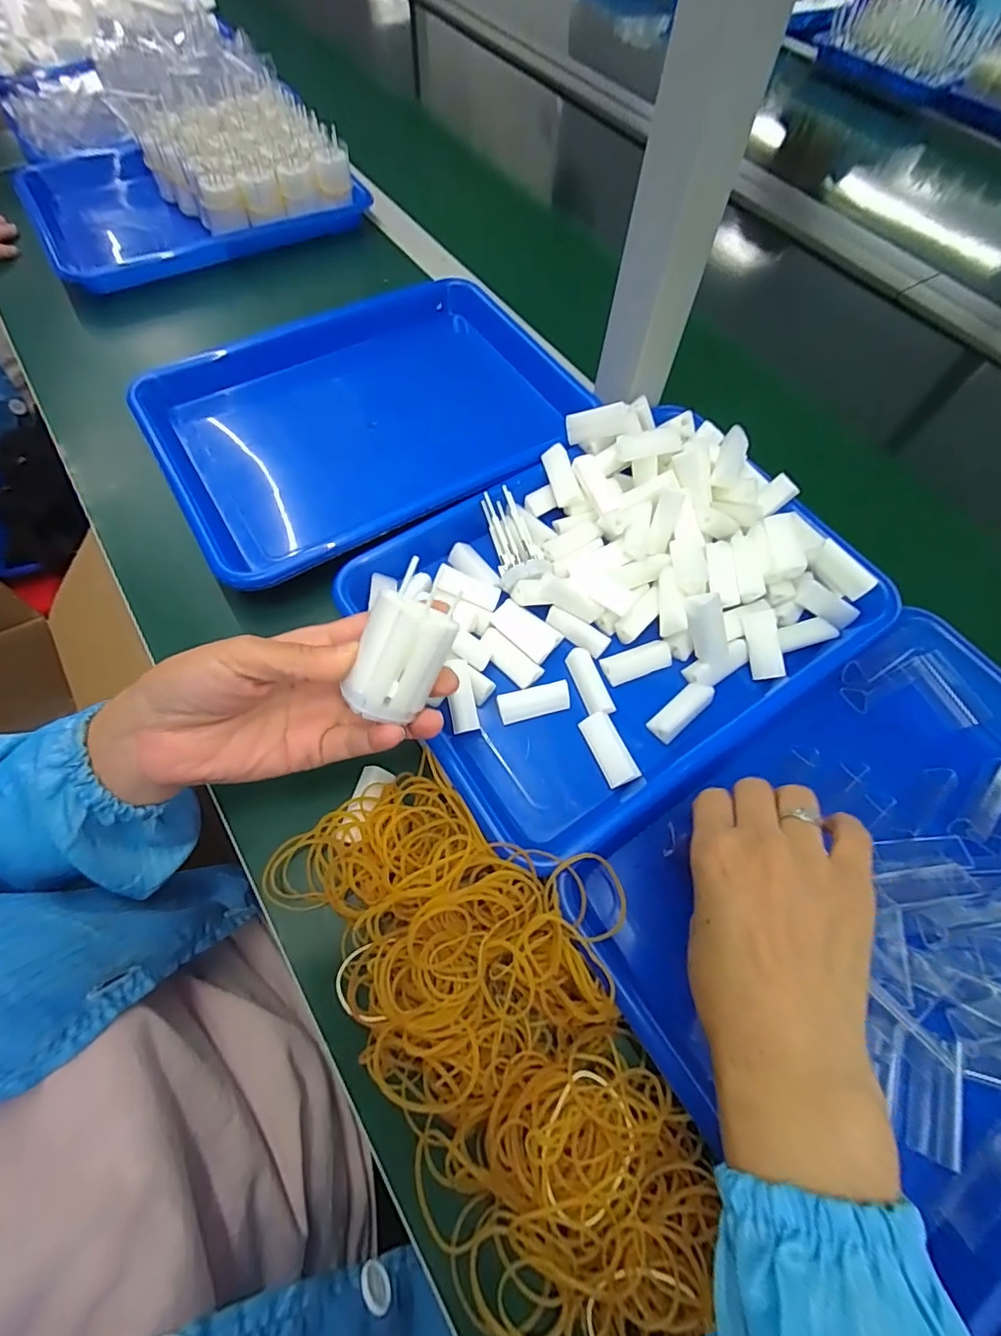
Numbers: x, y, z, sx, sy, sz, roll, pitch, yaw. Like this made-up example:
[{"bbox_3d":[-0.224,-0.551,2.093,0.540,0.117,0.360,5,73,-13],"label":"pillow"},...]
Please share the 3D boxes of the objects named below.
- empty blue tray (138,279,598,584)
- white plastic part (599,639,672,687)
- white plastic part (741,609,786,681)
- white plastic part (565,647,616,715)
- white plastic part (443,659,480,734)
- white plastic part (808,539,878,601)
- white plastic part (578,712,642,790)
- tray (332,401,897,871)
[{"bbox_3d":[-0.106,-0.213,0.458,0.338,0.061,0.258,-28,68,-15],"label":"empty blue tray"},{"bbox_3d":[0.092,-0.004,0.360,0.047,0.009,0.020,-18,66,-11],"label":"white plastic part"},{"bbox_3d":[0.179,-0.016,0.362,0.018,0.010,0.046,-7,84,-4],"label":"white plastic part"},{"bbox_3d":[0.058,0.009,0.348,0.017,0.010,0.047,-16,65,-10],"label":"white plastic part"},{"bbox_3d":[-0.024,0.017,0.332,0.016,0.012,0.045,-7,85,-4],"label":"white plastic part"},{"bbox_3d":[0.240,-0.070,0.374,0.048,0.014,0.021,40,69,0],"label":"white plastic part"},{"bbox_3d":[0.067,0.050,0.330,0.019,0.010,0.046,-21,66,-12],"label":"white plastic part"},{"bbox_3d":[0.078,-0.054,0.366,0.316,0.052,0.247,-30,69,-16],"label":"tray"}]

